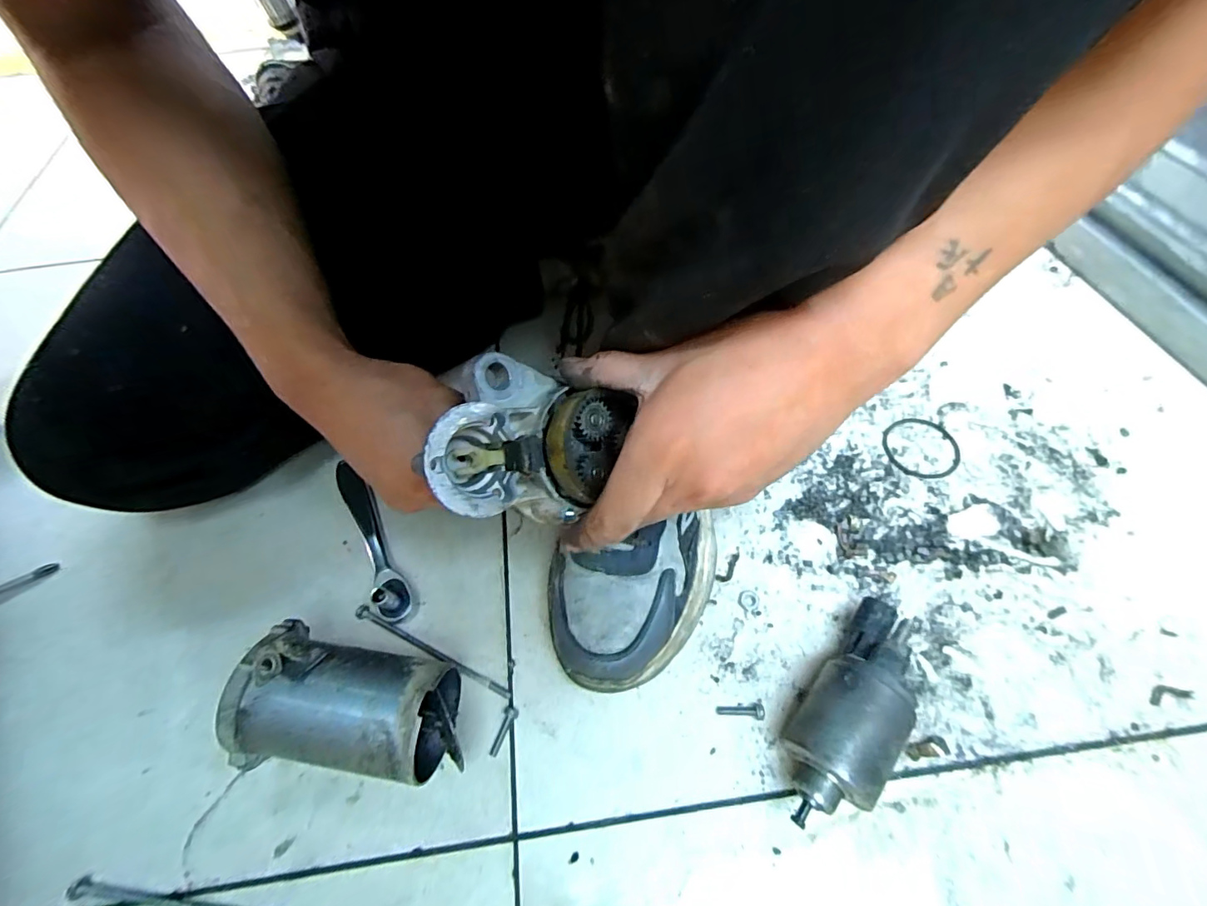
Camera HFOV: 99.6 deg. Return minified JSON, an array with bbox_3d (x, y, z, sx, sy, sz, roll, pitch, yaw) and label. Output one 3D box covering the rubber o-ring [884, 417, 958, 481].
[{"bbox_3d":[0.260,-0.005,0.417,0.059,0.004,0.058,-1,59,2],"label":"rubber o-ring"}]

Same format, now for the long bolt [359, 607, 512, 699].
[{"bbox_3d":[-0.119,0.135,0.349,0.126,0.007,0.009,21,63,15],"label":"long bolt"}]

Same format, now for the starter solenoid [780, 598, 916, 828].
[{"bbox_3d":[0.146,0.151,0.302,0.048,0.052,0.134,33,66,21],"label":"starter solenoid"}]

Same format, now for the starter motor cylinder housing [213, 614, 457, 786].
[{"bbox_3d":[-0.145,0.147,0.304,0.127,0.077,0.076,2,59,5],"label":"starter motor cylinder housing"}]

